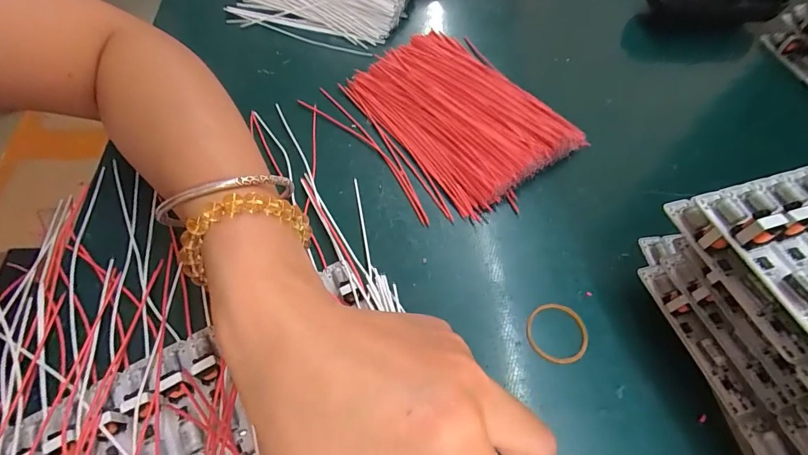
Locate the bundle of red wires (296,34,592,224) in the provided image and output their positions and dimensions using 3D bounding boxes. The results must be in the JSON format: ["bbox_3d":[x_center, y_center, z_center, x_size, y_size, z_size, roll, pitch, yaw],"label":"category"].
[{"bbox_3d":[0.028,-0.078,0.273,0.115,0.025,0.150,-34,64,-18],"label":"bundle of red wires"}]

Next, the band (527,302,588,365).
[{"bbox_3d":[0.080,0.054,0.203,0.031,0.004,0.030,5,58,4],"label":"band"}]

